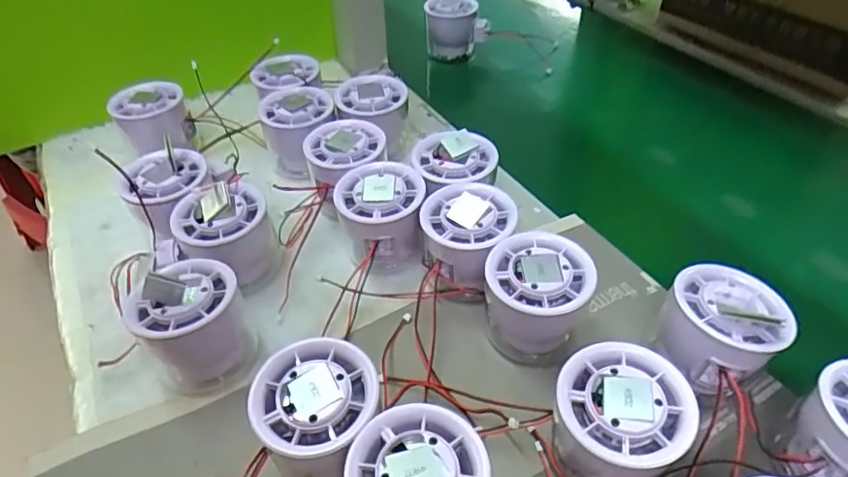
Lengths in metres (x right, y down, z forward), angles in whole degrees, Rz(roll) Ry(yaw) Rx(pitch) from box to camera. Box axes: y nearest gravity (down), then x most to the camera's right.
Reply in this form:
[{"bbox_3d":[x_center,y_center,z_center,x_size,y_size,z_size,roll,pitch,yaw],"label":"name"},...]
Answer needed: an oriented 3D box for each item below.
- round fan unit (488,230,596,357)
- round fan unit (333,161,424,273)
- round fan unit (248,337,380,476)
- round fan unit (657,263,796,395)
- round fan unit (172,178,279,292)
[{"bbox_3d":[0.063,0.038,0.313,0.054,0.061,0.058,-3,43,3],"label":"round fan unit"},{"bbox_3d":[-0.027,-0.012,0.365,0.054,0.053,0.052,-3,43,3],"label":"round fan unit"},{"bbox_3d":[-0.047,0.088,0.267,0.054,0.056,0.056,-3,43,3],"label":"round fan unit"},{"bbox_3d":[0.155,0.052,0.293,0.054,0.055,0.053,-3,43,3],"label":"round fan unit"},{"bbox_3d":[-0.126,-0.001,0.359,0.057,0.062,0.056,-25,47,-20],"label":"round fan unit"}]

